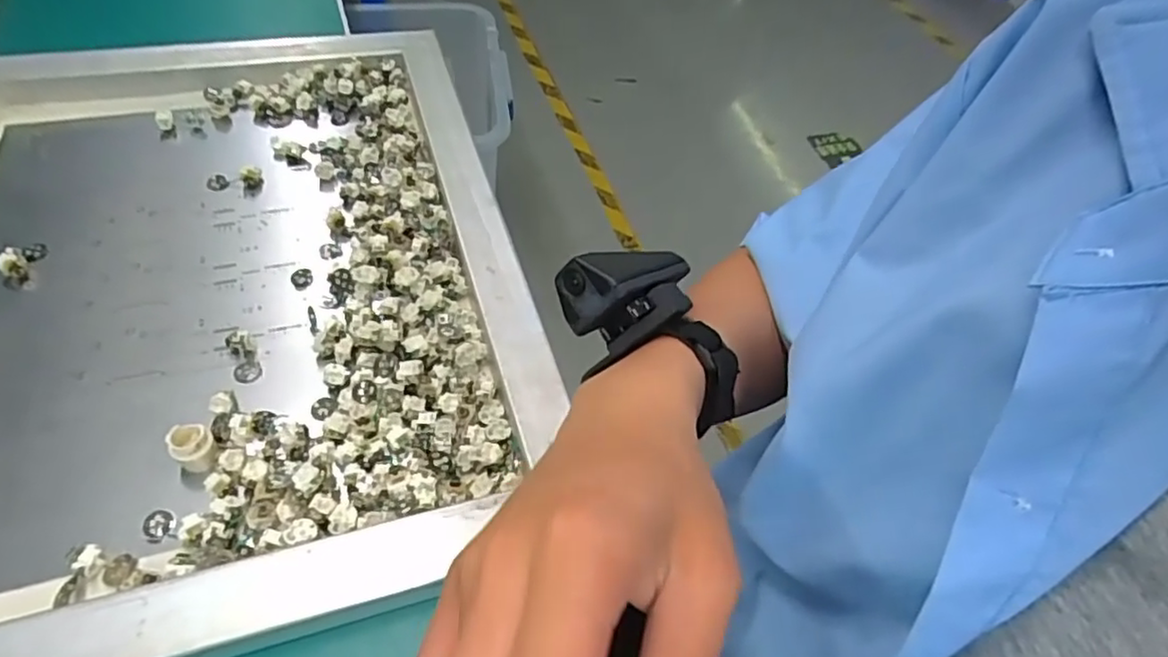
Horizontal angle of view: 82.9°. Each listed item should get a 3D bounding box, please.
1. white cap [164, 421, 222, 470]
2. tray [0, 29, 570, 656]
[{"bbox_3d":[-0.215,0.066,0.365,0.018,0.028,0.020,39,58,23],"label":"white cap"},{"bbox_3d":[-0.260,-0.044,0.443,0.398,0.034,0.504,-13,55,-15],"label":"tray"}]

